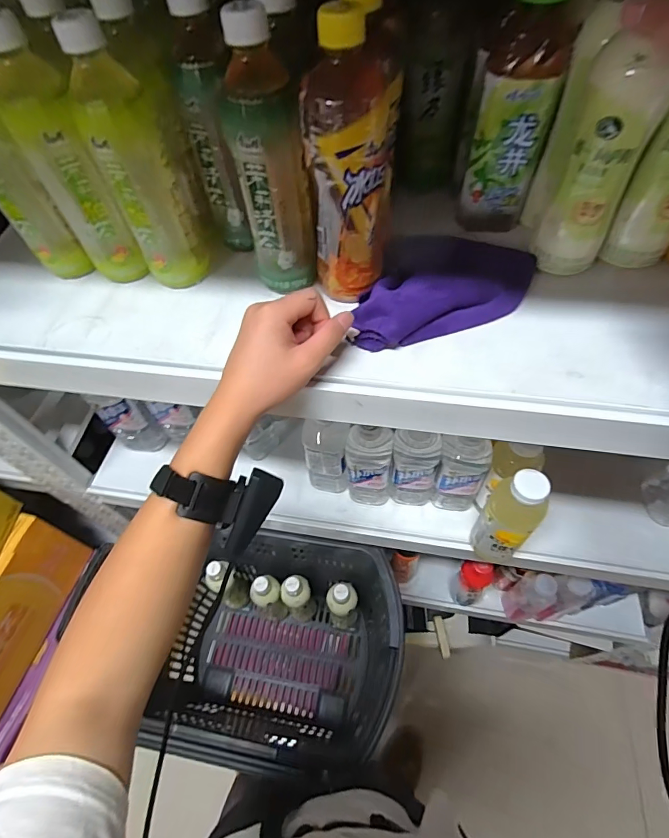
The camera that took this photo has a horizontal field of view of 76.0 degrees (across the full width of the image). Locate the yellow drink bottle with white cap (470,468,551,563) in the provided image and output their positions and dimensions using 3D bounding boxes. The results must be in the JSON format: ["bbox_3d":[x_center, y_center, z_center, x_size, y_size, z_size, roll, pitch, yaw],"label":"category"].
[{"bbox_3d":[0.225,0.133,0.563,0.065,0.194,0.053,35,66,25],"label":"yellow drink bottle with white cap"}]

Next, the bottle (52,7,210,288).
[{"bbox_3d":[-0.172,-0.220,0.393,0.067,0.211,0.055,-22,57,-9],"label":"bottle"}]

